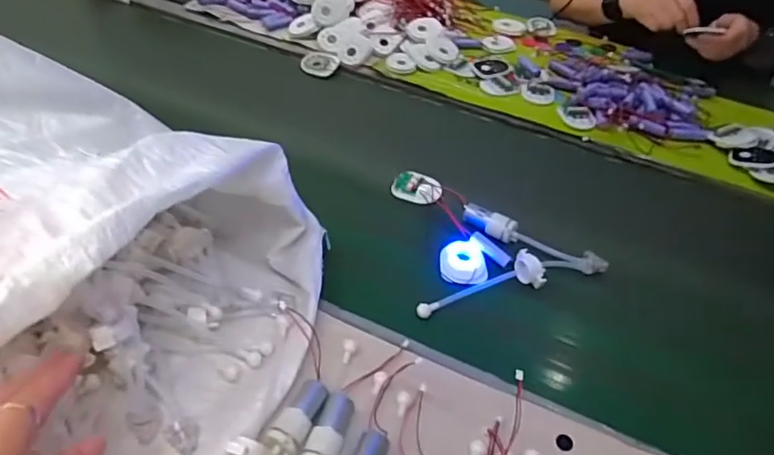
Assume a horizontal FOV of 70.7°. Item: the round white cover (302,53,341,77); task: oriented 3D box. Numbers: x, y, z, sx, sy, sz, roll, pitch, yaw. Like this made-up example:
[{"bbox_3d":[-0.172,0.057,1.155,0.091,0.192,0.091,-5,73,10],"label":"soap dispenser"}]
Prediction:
[{"bbox_3d":[-0.106,-0.253,0.847,0.059,0.007,0.045,16,62,12],"label":"round white cover"}]

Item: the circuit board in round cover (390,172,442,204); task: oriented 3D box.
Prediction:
[{"bbox_3d":[0.037,-0.048,0.660,0.060,0.012,0.045,17,47,12],"label":"circuit board in round cover"}]

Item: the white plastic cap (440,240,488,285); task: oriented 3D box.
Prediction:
[{"bbox_3d":[0.081,0.038,0.573,0.046,0.015,0.053,2,46,-2],"label":"white plastic cap"}]

